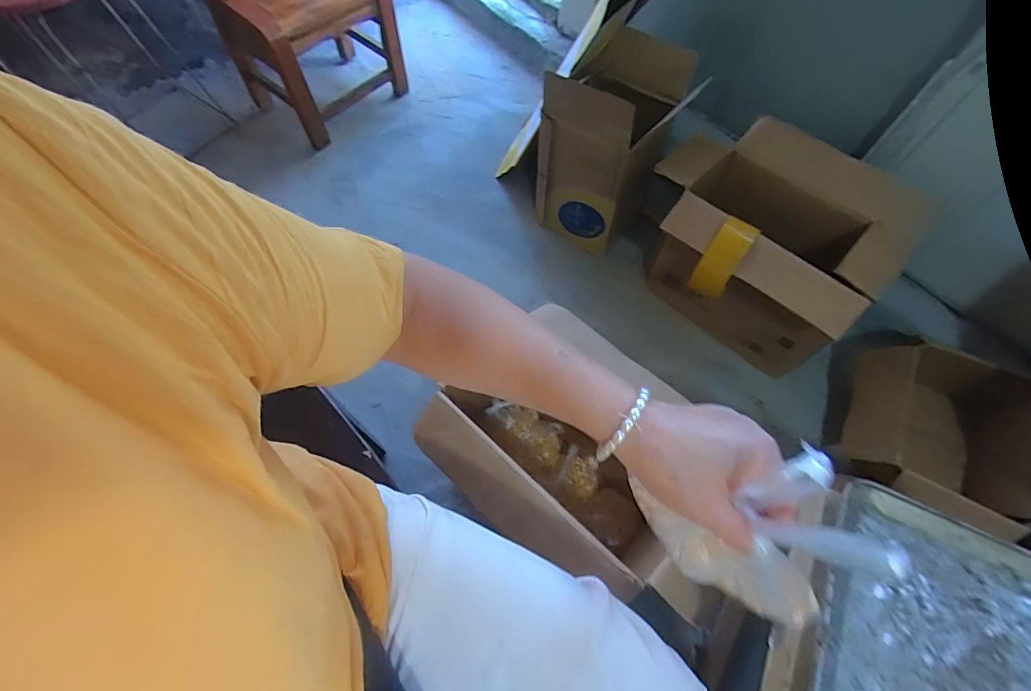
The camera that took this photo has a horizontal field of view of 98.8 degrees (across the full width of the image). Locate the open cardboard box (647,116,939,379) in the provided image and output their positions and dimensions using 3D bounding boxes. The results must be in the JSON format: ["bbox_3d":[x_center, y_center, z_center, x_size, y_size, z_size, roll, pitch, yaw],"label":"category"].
[{"bbox_3d":[0.466,-0.181,0.918,0.427,0.355,0.319,29,65,14],"label":"open cardboard box"}]

